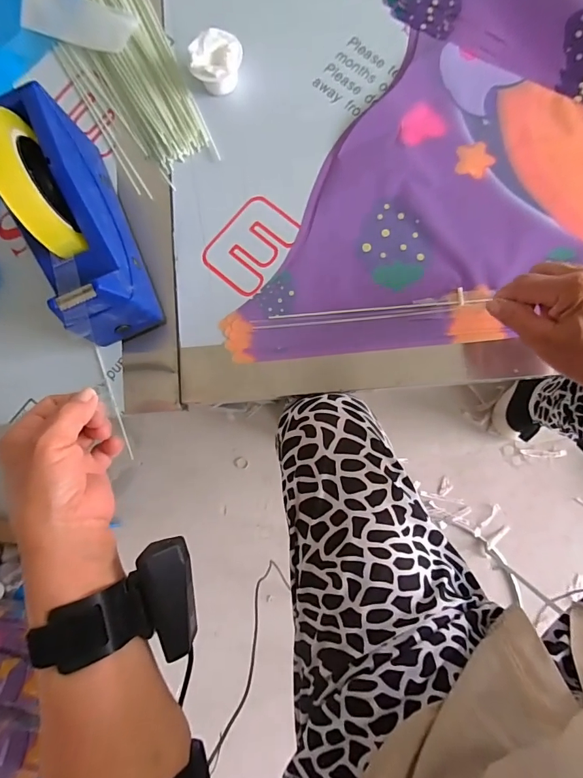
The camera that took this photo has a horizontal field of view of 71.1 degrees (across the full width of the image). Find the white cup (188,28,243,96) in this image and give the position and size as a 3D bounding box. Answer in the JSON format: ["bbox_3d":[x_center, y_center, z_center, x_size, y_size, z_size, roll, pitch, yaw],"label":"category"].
[{"bbox_3d":[-0.074,-0.328,0.413,0.043,0.037,0.055,37,90,6],"label":"white cup"}]

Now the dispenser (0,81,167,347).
[{"bbox_3d":[-0.197,-0.149,0.359,0.068,0.133,0.203,-22,85,3],"label":"dispenser"}]

